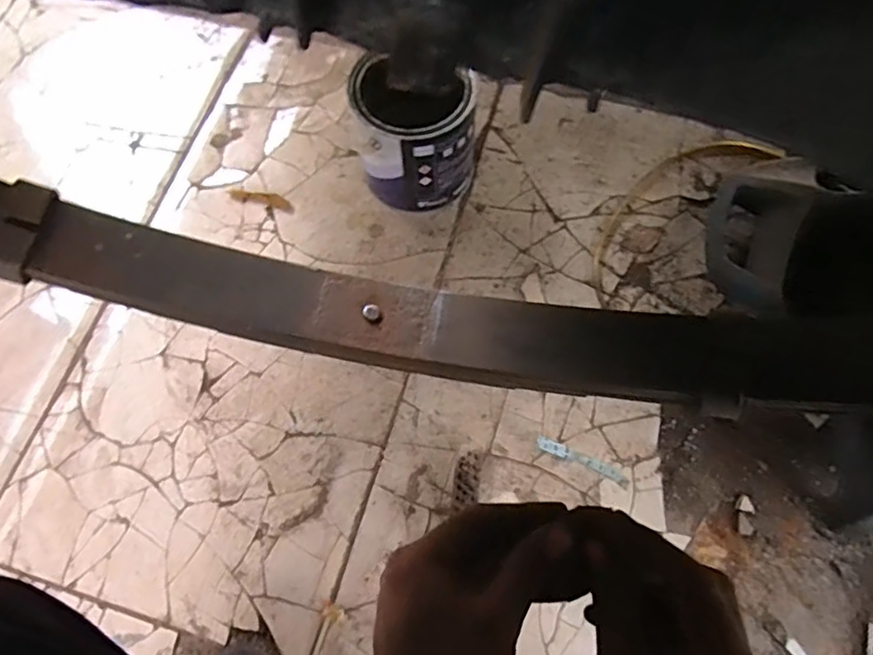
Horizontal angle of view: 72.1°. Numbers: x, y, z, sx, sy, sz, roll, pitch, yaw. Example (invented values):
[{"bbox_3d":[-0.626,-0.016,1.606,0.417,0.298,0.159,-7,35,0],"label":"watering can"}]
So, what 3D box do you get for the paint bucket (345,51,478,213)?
[{"bbox_3d":[-0.030,-0.230,0.732,0.124,0.161,0.130,0,68,1],"label":"paint bucket"}]

